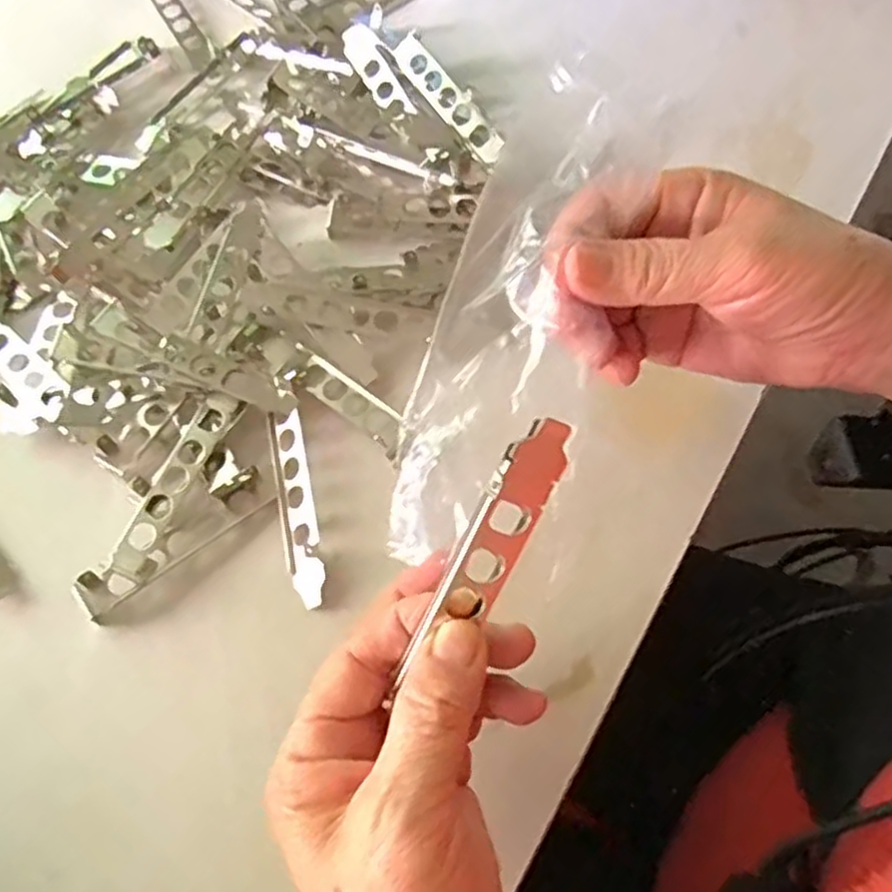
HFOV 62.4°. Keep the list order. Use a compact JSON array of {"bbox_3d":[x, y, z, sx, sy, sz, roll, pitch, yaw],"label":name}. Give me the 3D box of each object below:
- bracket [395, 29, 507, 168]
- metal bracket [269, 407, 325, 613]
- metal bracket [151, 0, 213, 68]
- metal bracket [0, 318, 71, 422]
[{"bbox_3d":[0.005,-0.220,0.469,0.022,0.016,0.101,-42,78,17],"label":"bracket"},{"bbox_3d":[-0.074,0.029,0.360,0.020,0.006,0.097,-19,71,14],"label":"metal bracket"},{"bbox_3d":[-0.192,-0.305,0.518,0.017,0.005,0.113,-30,69,-10],"label":"metal bracket"},{"bbox_3d":[-0.234,-0.048,0.398,0.103,0.011,0.022,39,74,17],"label":"metal bracket"}]

